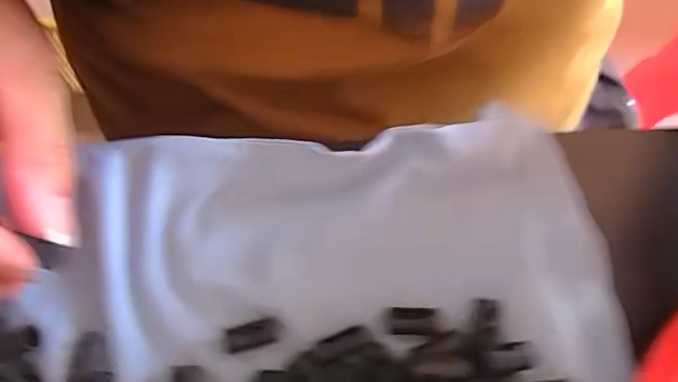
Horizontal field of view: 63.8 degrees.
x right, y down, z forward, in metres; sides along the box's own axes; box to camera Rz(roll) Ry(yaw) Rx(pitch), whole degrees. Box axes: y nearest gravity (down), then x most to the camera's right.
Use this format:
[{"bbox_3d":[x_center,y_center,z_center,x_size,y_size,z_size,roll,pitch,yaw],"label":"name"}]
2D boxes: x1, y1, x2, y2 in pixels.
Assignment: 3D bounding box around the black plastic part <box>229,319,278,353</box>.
[{"bbox_3d":[-0.029,0.048,0.181,0.018,0.004,0.008,-13,71,-3],"label":"black plastic part"}]

